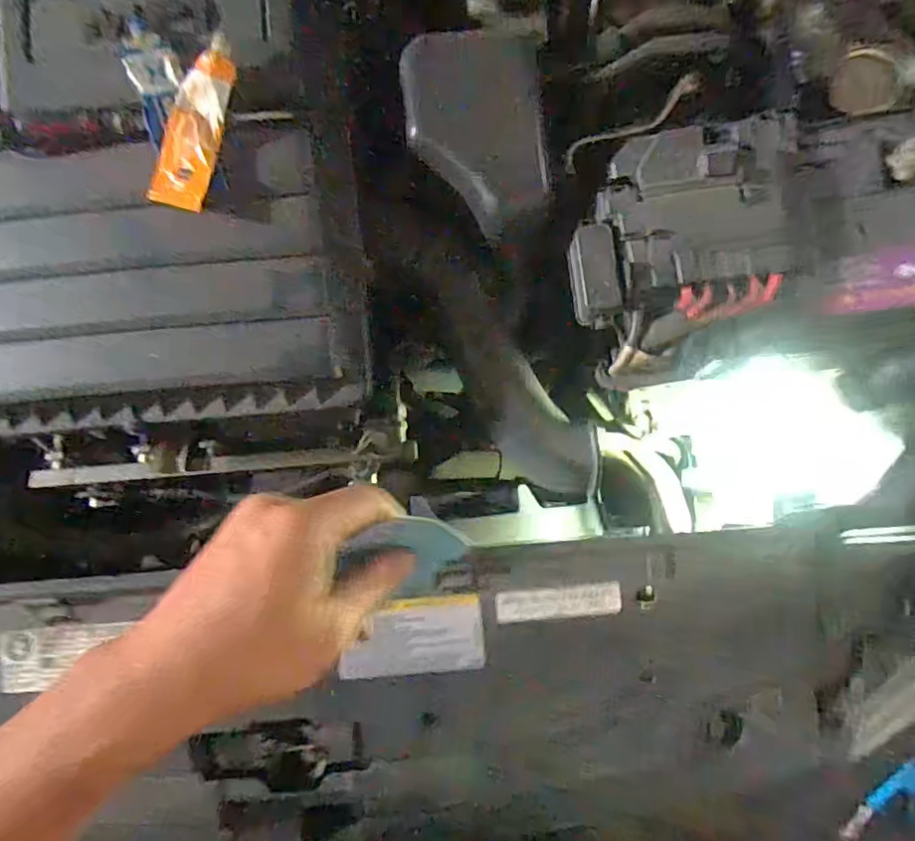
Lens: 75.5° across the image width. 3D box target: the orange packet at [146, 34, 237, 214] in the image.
[{"bbox_3d":[-0.177,-0.201,0.398,0.035,0.024,0.110,16,83,5],"label":"orange packet"}]

